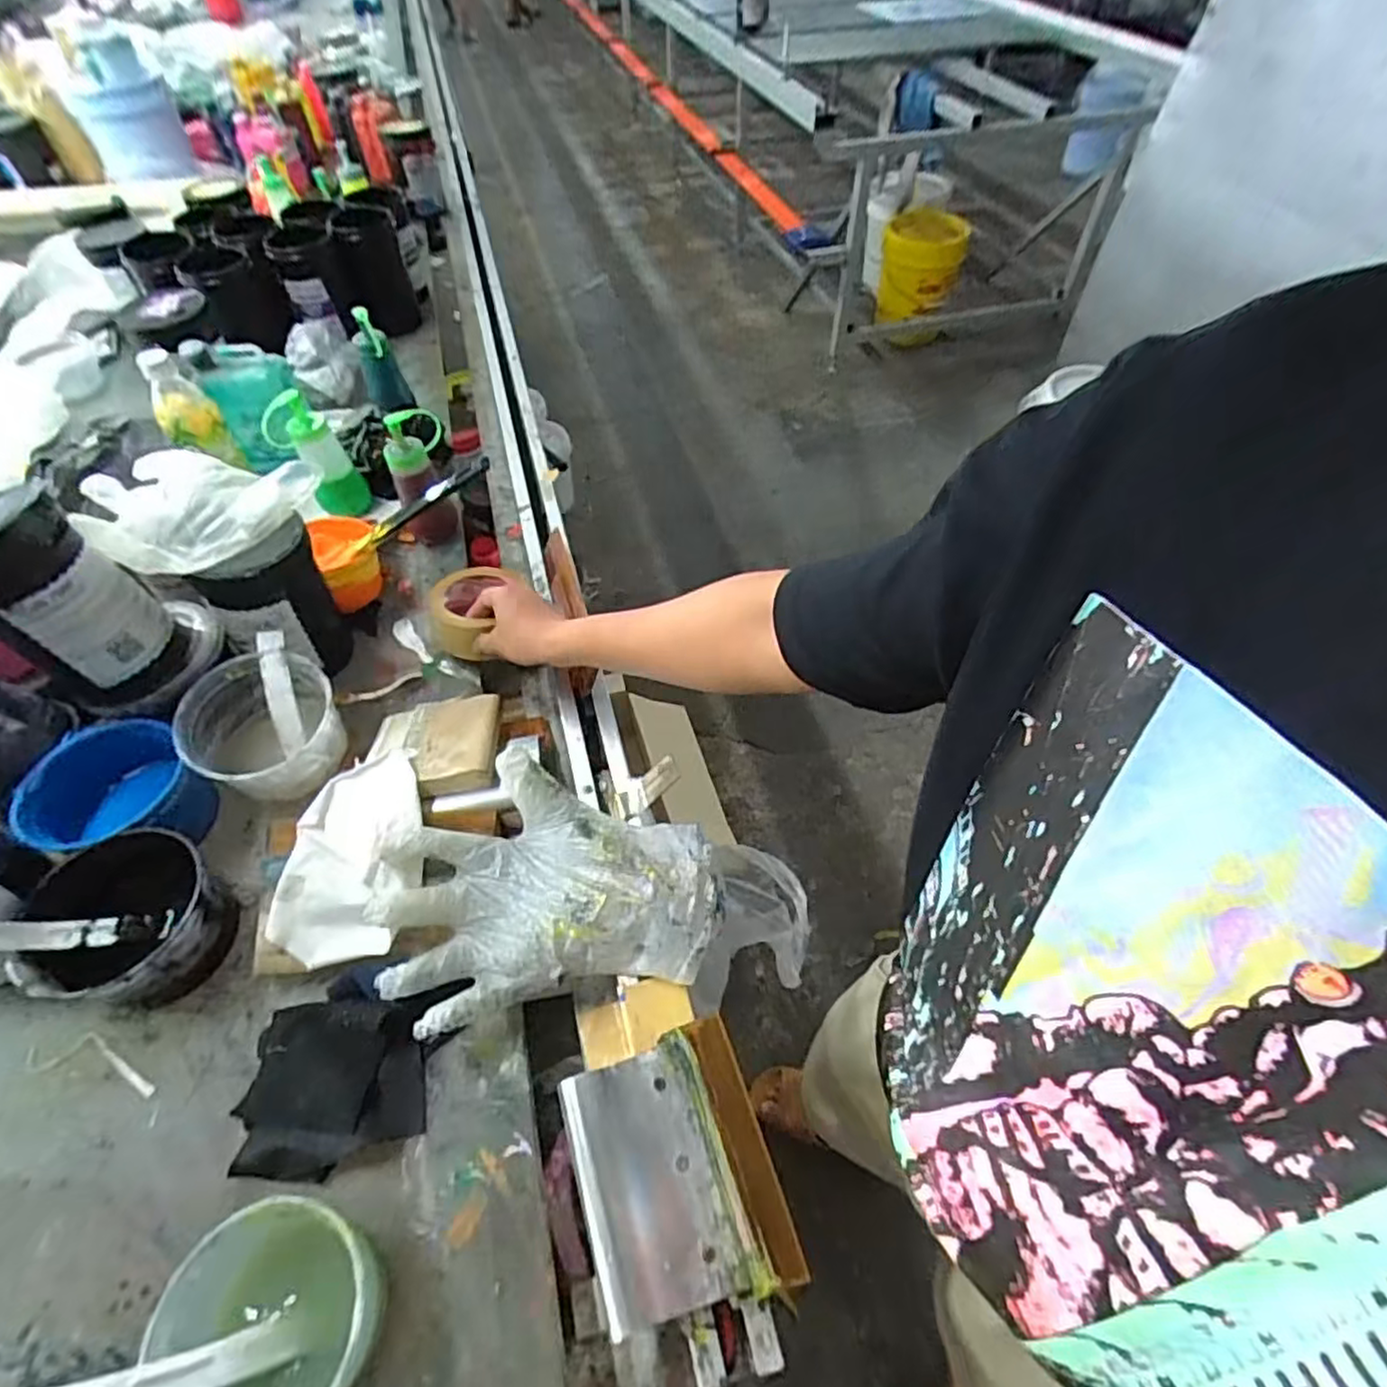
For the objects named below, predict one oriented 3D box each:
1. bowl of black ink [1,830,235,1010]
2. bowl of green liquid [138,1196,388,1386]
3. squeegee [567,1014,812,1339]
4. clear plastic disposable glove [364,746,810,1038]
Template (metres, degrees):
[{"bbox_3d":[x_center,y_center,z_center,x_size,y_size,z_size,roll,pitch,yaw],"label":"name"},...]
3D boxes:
[{"bbox_3d":[-0.453,0.182,0.557,0.148,0.081,0.132,9,56,10],"label":"bowl of black ink"},{"bbox_3d":[-0.243,0.366,0.406,0.115,0.054,0.113,-2,55,3],"label":"bowl of green liquid"},{"bbox_3d":[-0.011,0.303,0.445,0.117,0.030,0.148,-17,56,-8],"label":"squeegee"},{"bbox_3d":[-0.103,0.147,0.537,0.279,0.059,0.186,-6,55,0],"label":"clear plastic disposable glove"}]

